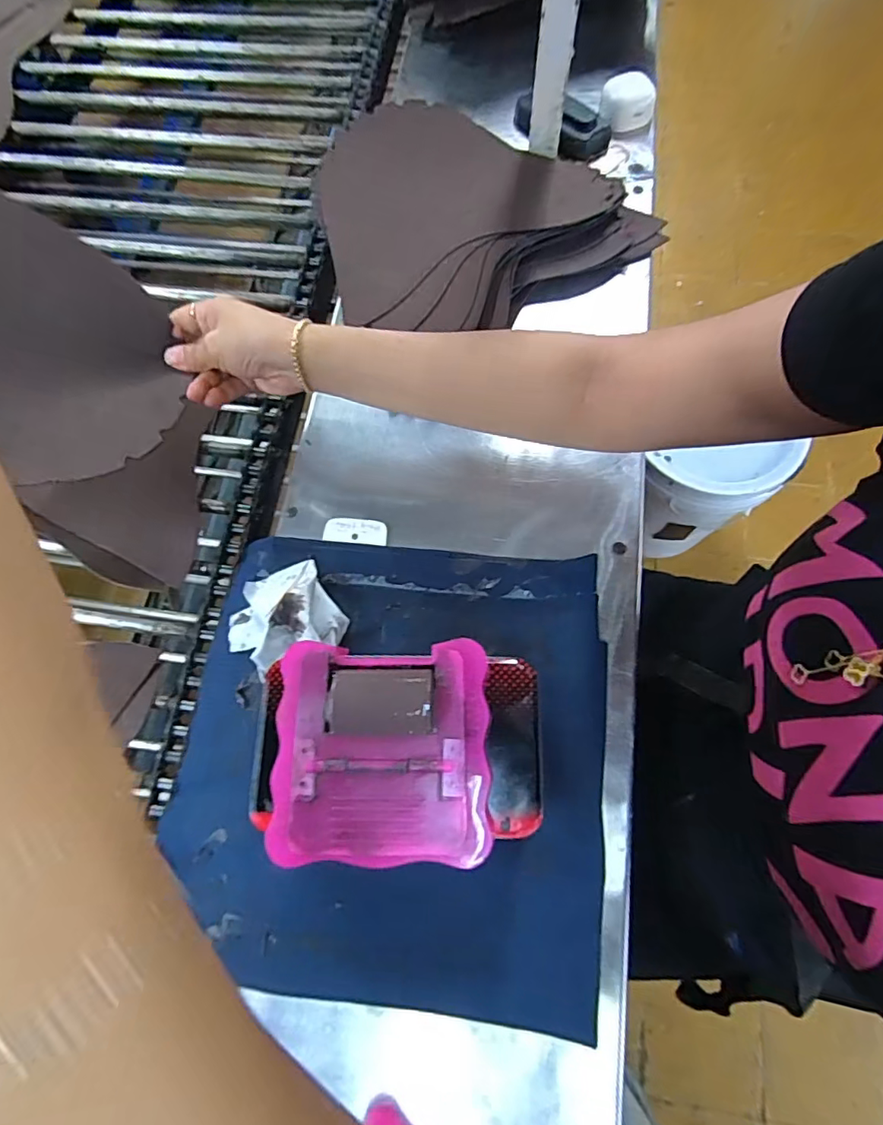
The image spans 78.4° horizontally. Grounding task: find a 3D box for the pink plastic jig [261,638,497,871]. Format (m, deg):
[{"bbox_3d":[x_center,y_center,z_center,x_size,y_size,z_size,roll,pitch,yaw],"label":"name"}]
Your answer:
[{"bbox_3d":[-0.030,0.092,0.272,0.105,0.009,0.103,-1,71,1],"label":"pink plastic jig"}]

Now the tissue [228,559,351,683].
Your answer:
[{"bbox_3d":[-0.121,0.041,0.399,0.085,0.046,0.087,-32,73,-9],"label":"tissue"}]

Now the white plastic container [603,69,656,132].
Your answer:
[{"bbox_3d":[0.199,-0.495,0.582,0.056,0.035,0.047,-15,72,-5],"label":"white plastic container"}]

